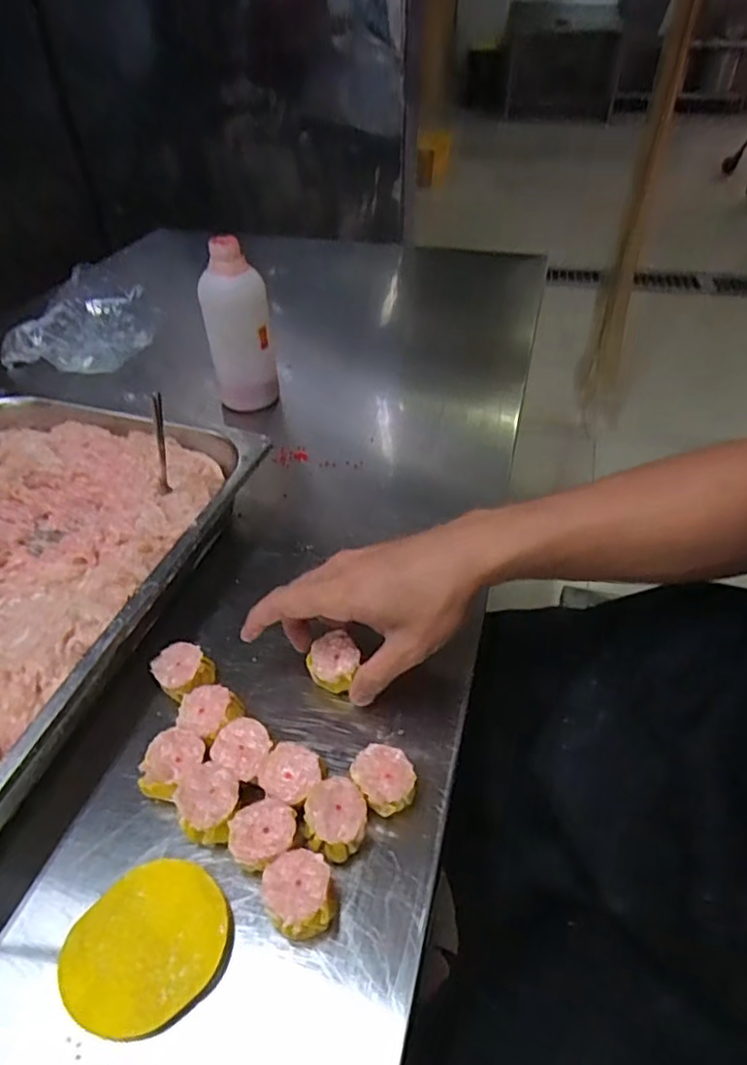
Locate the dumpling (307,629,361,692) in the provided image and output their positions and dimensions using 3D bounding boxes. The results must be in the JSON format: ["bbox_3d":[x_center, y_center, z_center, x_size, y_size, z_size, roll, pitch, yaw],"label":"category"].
[{"bbox_3d":[-0.029,0.094,0.438,0.036,0.027,0.035,-10,45,-12],"label":"dumpling"}]

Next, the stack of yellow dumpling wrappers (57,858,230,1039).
[{"bbox_3d":[-0.118,0.219,0.322,0.072,0.015,0.080,33,52,29],"label":"stack of yellow dumpling wrappers"}]

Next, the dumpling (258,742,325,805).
[{"bbox_3d":[-0.052,0.155,0.380,0.037,0.035,0.033,20,47,21],"label":"dumpling"}]

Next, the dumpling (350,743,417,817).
[{"bbox_3d":[0.006,0.156,0.378,0.032,0.030,0.039,-30,52,-29],"label":"dumpling"}]

